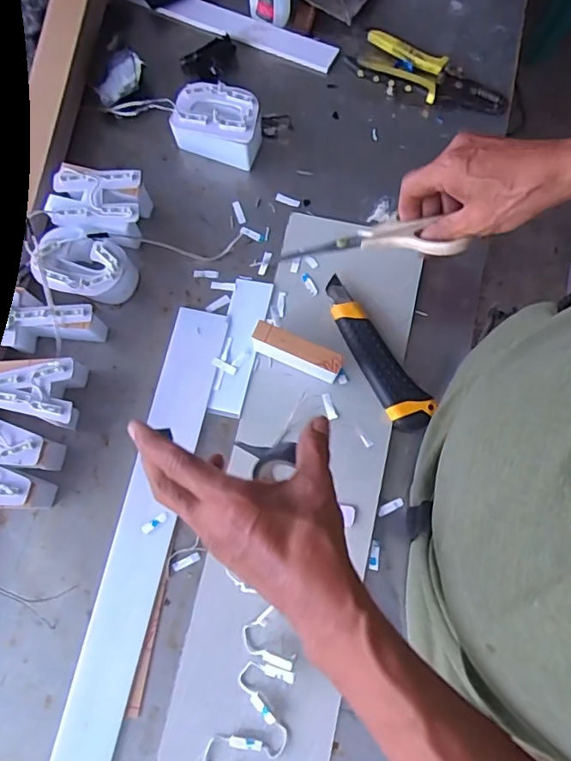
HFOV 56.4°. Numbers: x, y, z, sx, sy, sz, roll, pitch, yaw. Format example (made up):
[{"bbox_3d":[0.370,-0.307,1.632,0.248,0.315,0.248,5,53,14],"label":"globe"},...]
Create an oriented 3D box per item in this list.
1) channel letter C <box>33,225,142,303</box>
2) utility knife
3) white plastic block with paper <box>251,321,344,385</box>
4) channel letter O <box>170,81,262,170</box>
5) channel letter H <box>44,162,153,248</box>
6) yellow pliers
[{"bbox_3d":[-0.190,-0.105,0.514,0.088,0.051,0.068,13,78,4],"label":"channel letter C"},{"bbox_3d":[0.080,-0.025,0.499,0.037,0.022,0.160,-33,79,-6],"label":"utility knife"},{"bbox_3d":[0.011,-0.025,0.486,0.082,0.048,0.018,23,79,6],"label":"white plastic block with paper"},{"bbox_3d":[-0.066,-0.261,0.544,0.089,0.051,0.055,15,78,4],"label":"channel letter O"},{"bbox_3d":[-0.183,-0.169,0.528,0.085,0.052,0.064,5,78,2],"label":"channel letter H"},{"bbox_3d":[0.155,-0.323,0.567,0.165,0.018,0.059,23,79,6],"label":"yellow pliers"}]

